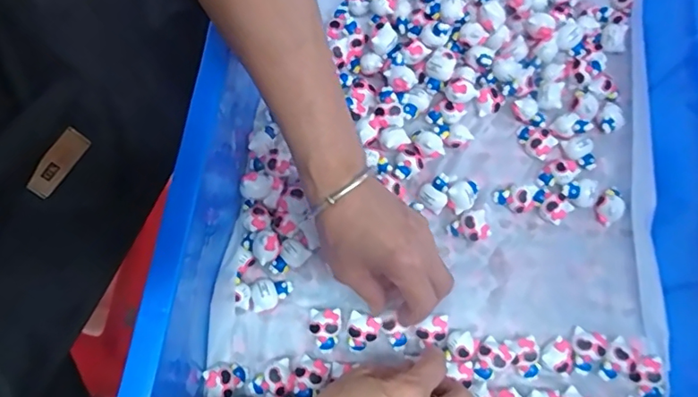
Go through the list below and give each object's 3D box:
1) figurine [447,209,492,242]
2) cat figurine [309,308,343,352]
[{"bbox_3d":[0.103,0.026,0.445,0.030,0.022,0.024,-25,74,-10],"label":"figurine"},{"bbox_3d":[-0.019,0.105,0.416,0.024,0.015,0.031,0,72,-2],"label":"cat figurine"}]

